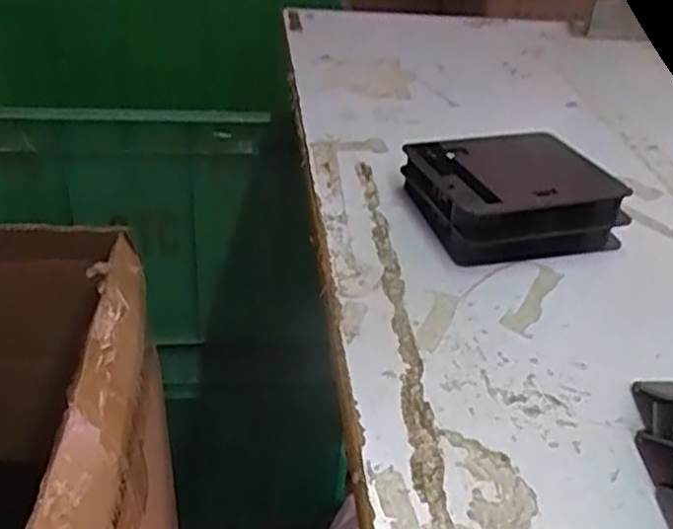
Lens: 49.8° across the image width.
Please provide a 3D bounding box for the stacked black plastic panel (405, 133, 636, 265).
[{"bbox_3d":[0.126,-0.055,0.531,0.127,0.047,0.111,-9,39,-17],"label":"stacked black plastic panel"}]

